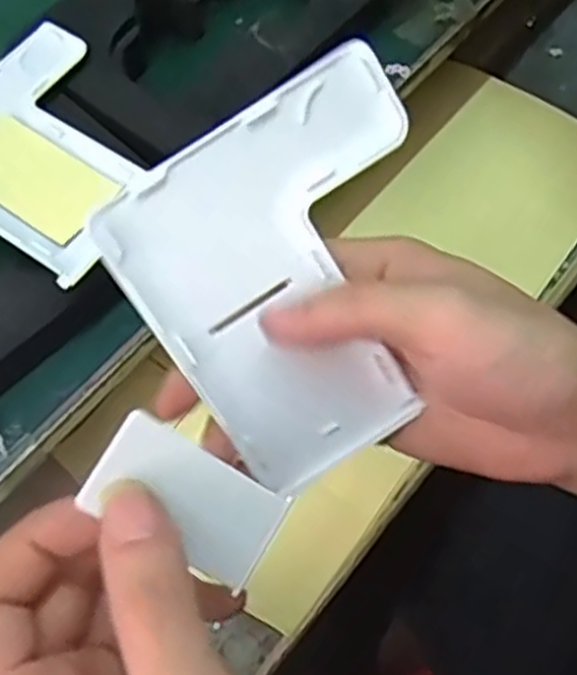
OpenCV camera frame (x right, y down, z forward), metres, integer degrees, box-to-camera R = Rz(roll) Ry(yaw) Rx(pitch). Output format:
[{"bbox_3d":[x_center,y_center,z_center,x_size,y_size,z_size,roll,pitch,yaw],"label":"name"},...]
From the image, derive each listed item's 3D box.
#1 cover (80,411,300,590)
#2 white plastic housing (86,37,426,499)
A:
[{"bbox_3d":[-0.028,0.047,0.221,0.058,0.004,0.028,37,75,-24],"label":"cover"},{"bbox_3d":[0.010,-0.020,0.272,0.112,0.007,0.123,-35,106,-3],"label":"white plastic housing"}]

